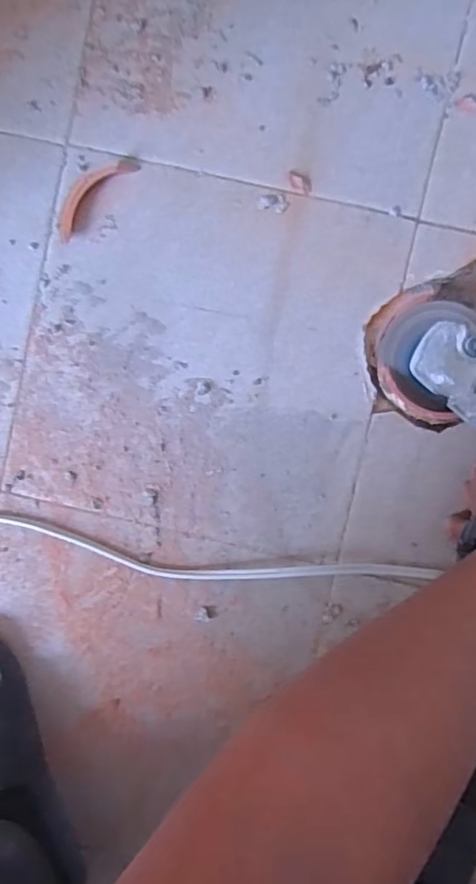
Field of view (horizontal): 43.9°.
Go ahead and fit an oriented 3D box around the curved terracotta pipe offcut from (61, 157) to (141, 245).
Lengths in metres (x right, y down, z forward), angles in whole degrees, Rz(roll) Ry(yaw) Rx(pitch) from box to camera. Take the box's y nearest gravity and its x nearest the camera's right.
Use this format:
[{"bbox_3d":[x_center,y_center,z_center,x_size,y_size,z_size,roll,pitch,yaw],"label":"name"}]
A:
[{"bbox_3d":[-0.119,-0.204,0.483,0.026,0.011,0.088,44,95,-1],"label":"curved terracotta pipe offcut"}]

